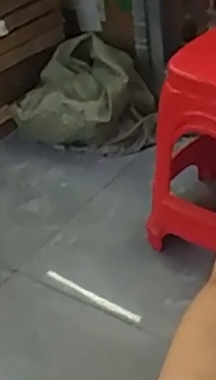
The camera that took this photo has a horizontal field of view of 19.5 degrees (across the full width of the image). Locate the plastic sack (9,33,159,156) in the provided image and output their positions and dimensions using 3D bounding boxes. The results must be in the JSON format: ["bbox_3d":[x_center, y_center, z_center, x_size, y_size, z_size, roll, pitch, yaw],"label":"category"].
[{"bbox_3d":[-0.063,-0.257,1.893,0.397,0.279,0.311,-20,38,-16],"label":"plastic sack"}]

